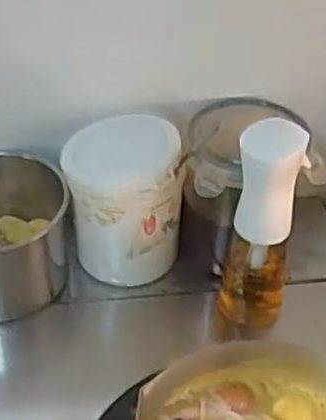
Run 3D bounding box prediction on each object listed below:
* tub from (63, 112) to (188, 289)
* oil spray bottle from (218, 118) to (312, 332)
[{"bbox_3d":[-0.038,-0.004,0.734,0.113,0.164,0.101,5,43,1],"label":"tub"},{"bbox_3d":[0.093,0.019,0.665,0.064,0.226,0.055,13,44,10],"label":"oil spray bottle"}]

